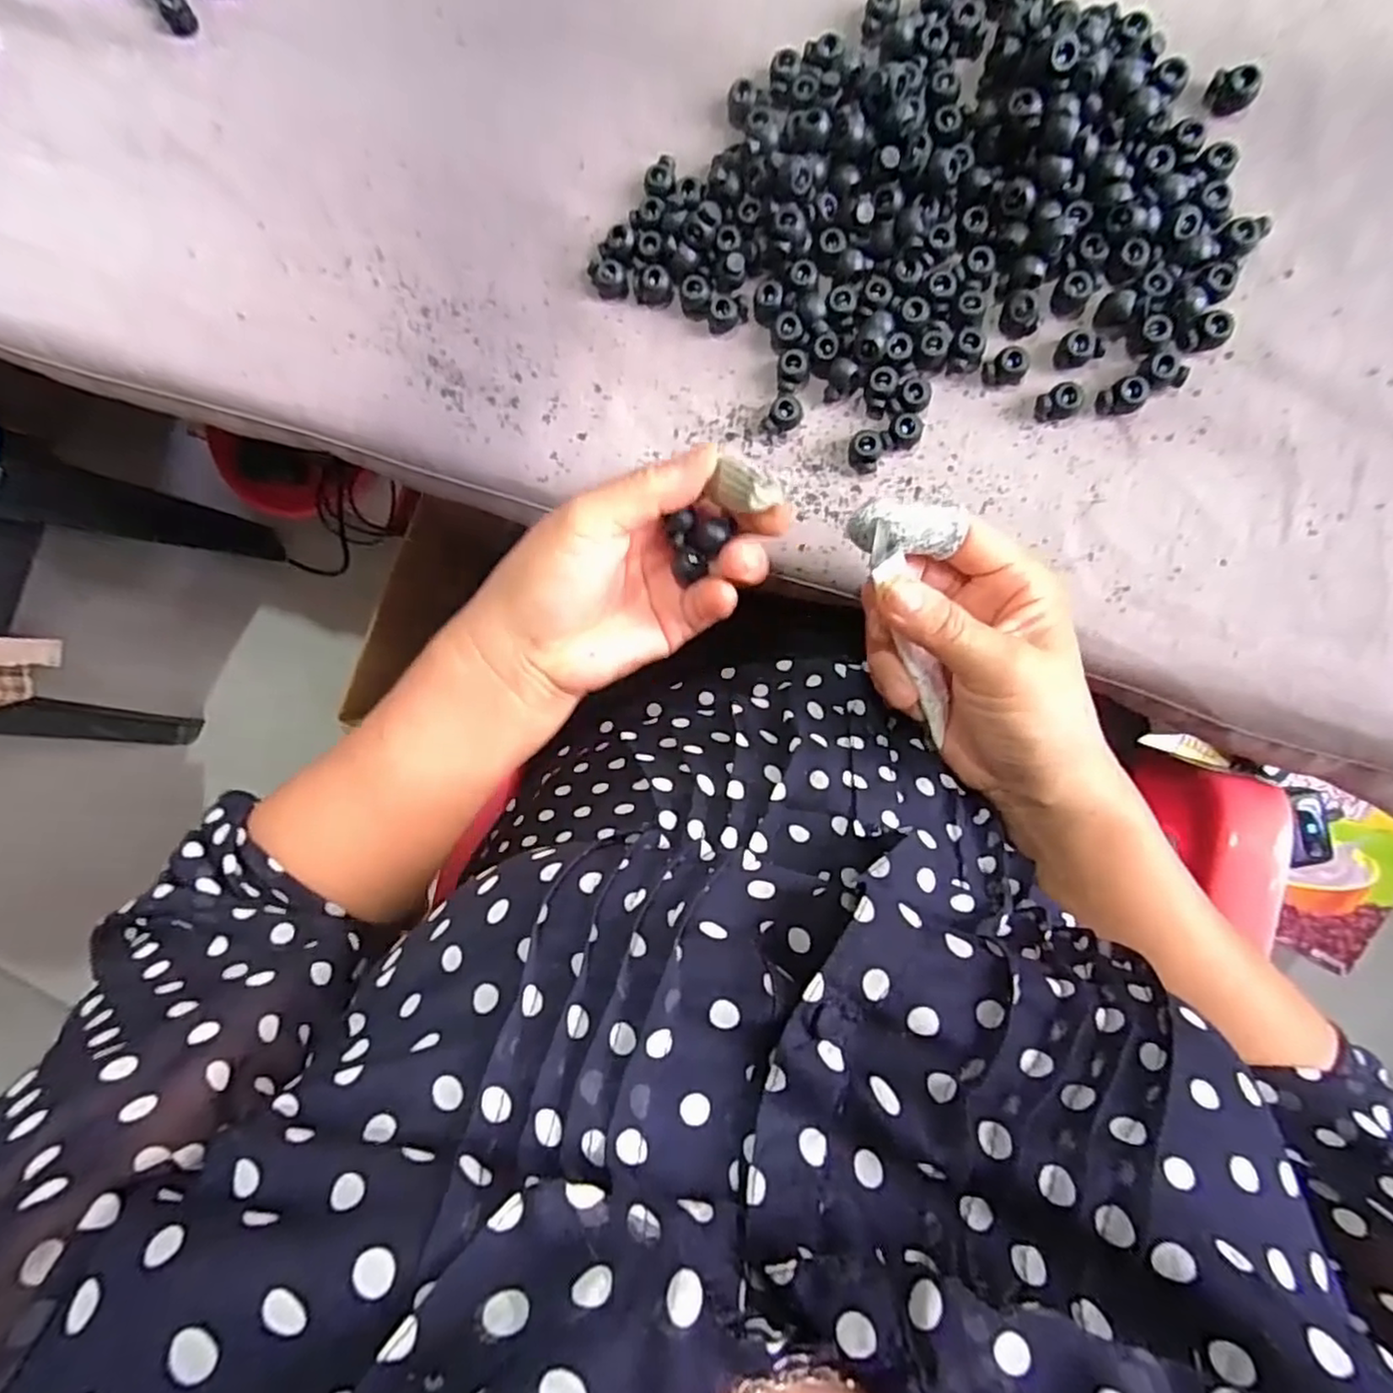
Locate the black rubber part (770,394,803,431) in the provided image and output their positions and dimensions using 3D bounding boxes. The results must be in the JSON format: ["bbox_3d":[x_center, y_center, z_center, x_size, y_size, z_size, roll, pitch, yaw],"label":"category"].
[{"bbox_3d":[0.044,-0.140,0.332,0.016,0.010,0.016,0,92,8],"label":"black rubber part"}]

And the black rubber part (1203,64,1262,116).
[{"bbox_3d":[0.238,-0.269,0.298,0.019,0.012,0.011,35,96,8],"label":"black rubber part"}]

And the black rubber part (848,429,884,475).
[{"bbox_3d":[0.082,-0.119,0.327,0.016,0.011,0.018,9,94,8],"label":"black rubber part"}]

